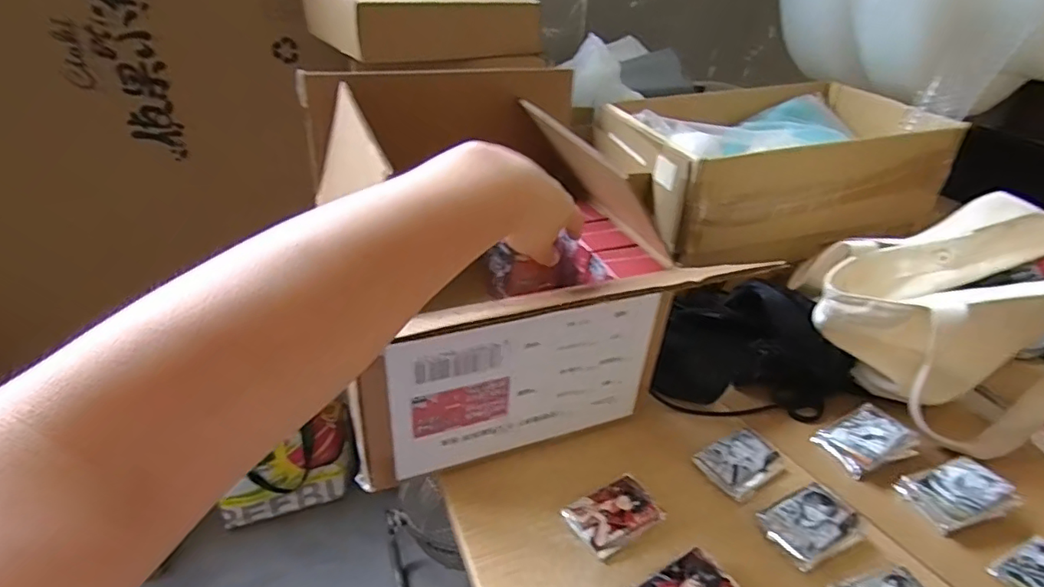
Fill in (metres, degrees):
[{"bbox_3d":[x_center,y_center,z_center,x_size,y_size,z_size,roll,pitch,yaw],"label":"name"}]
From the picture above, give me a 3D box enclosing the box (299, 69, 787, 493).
[{"bbox_3d":[-0.042,-0.043,0.640,0.329,0.336,0.274,-9,35,-20],"label":"box"}]

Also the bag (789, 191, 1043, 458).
[{"bbox_3d":[0.516,0.031,0.672,0.324,0.258,0.199,3,33,-4],"label":"bag"}]

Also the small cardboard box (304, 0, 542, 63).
[{"bbox_3d":[-0.154,-0.439,0.893,0.319,0.081,0.179,-18,39,-31],"label":"small cardboard box"}]

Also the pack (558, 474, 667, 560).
[{"bbox_3d":[0.092,0.224,0.561,0.086,0.021,0.058,-16,38,-29],"label":"pack"}]

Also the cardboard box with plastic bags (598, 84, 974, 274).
[{"bbox_3d":[0.410,-0.217,0.942,0.520,0.182,0.304,-5,34,-16],"label":"cardboard box with plastic bags"}]

